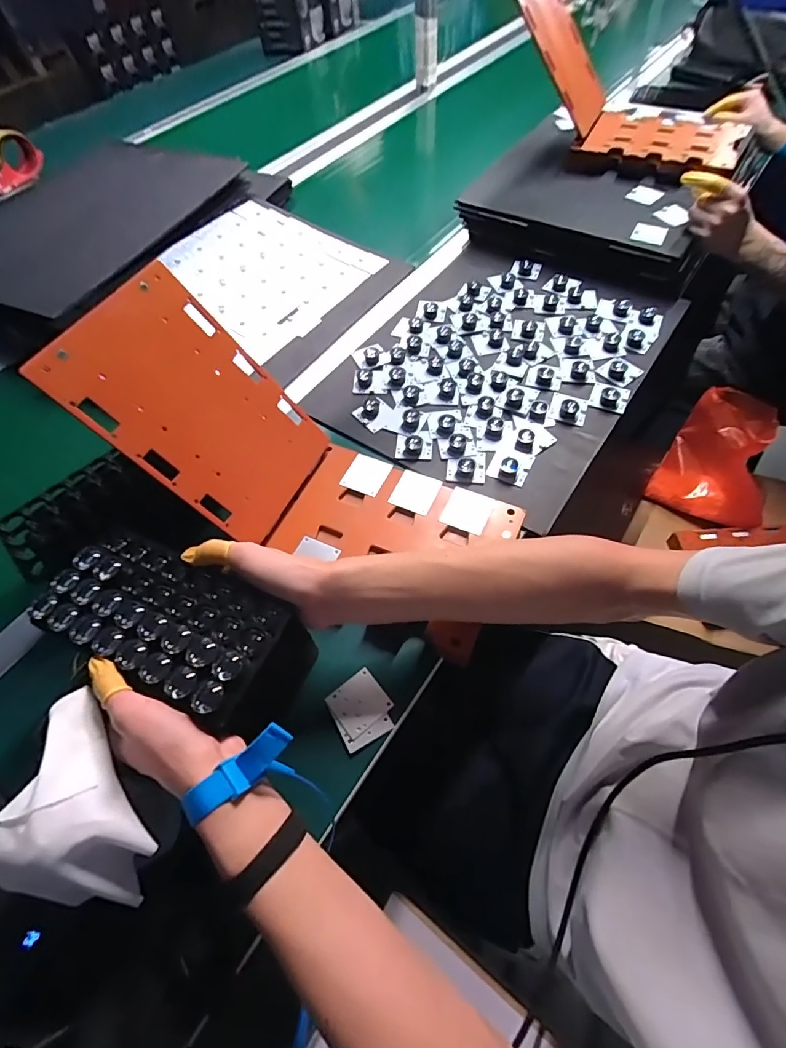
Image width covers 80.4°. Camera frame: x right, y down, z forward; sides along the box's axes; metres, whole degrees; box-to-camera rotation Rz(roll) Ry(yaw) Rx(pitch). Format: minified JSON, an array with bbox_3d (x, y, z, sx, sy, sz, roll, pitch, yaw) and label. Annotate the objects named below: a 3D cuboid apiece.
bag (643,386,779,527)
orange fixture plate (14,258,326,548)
[{"bbox_3d":[0.629,-0.121,0.872,0.191,0.186,0.153,29,65,20],"label":"bag"},{"bbox_3d":[-0.178,-0.107,0.452,0.007,0.239,0.156,-5,49,46],"label":"orange fixture plate"}]

